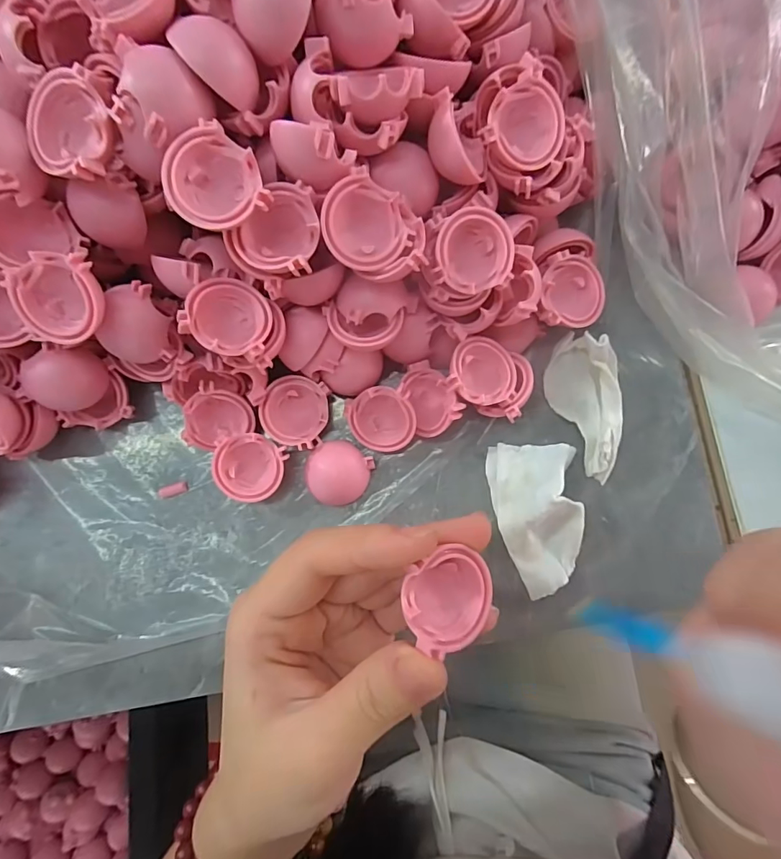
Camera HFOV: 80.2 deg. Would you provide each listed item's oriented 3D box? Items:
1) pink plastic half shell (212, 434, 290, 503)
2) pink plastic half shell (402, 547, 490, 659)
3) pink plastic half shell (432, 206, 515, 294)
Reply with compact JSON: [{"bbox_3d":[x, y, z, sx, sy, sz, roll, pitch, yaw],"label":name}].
[{"bbox_3d":[-0.061,0.017,0.203,0.029,0.016,0.028,4,84,-1],"label":"pink plastic half shell"},{"bbox_3d":[0.017,0.050,0.142,0.027,0.015,0.028,-3,88,-22],"label":"pink plastic half shell"},{"bbox_3d":[0.029,-0.066,0.172,0.031,0.011,0.028,-13,110,-13],"label":"pink plastic half shell"}]

